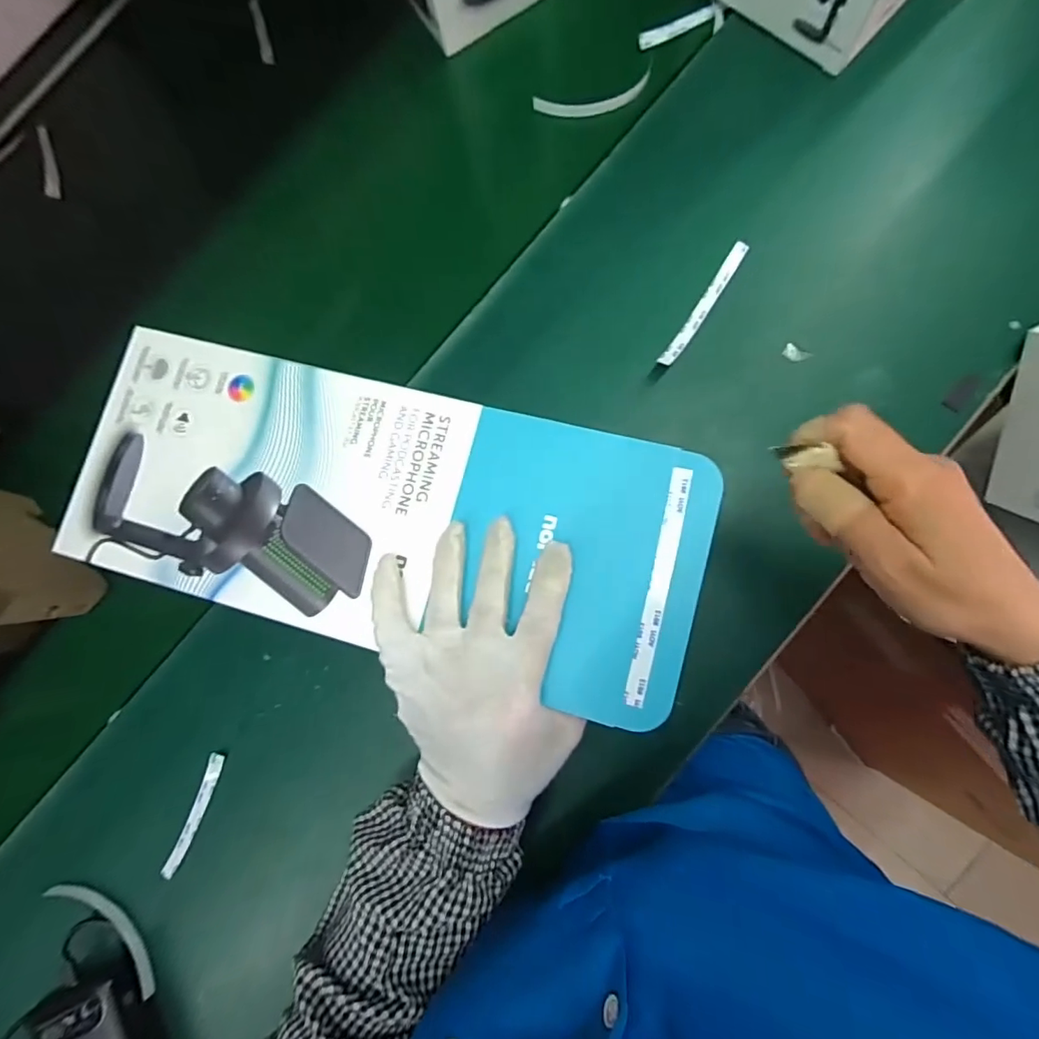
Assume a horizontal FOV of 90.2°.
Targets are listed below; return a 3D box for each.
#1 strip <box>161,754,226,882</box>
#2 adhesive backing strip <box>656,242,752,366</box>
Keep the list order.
[{"bbox_3d":[-0.248,0.224,0.393,0.009,0.011,0.093,21,90,8],"label":"strip"},{"bbox_3d":[0.139,-0.162,0.390,0.011,0.022,0.114,33,92,8],"label":"adhesive backing strip"}]

